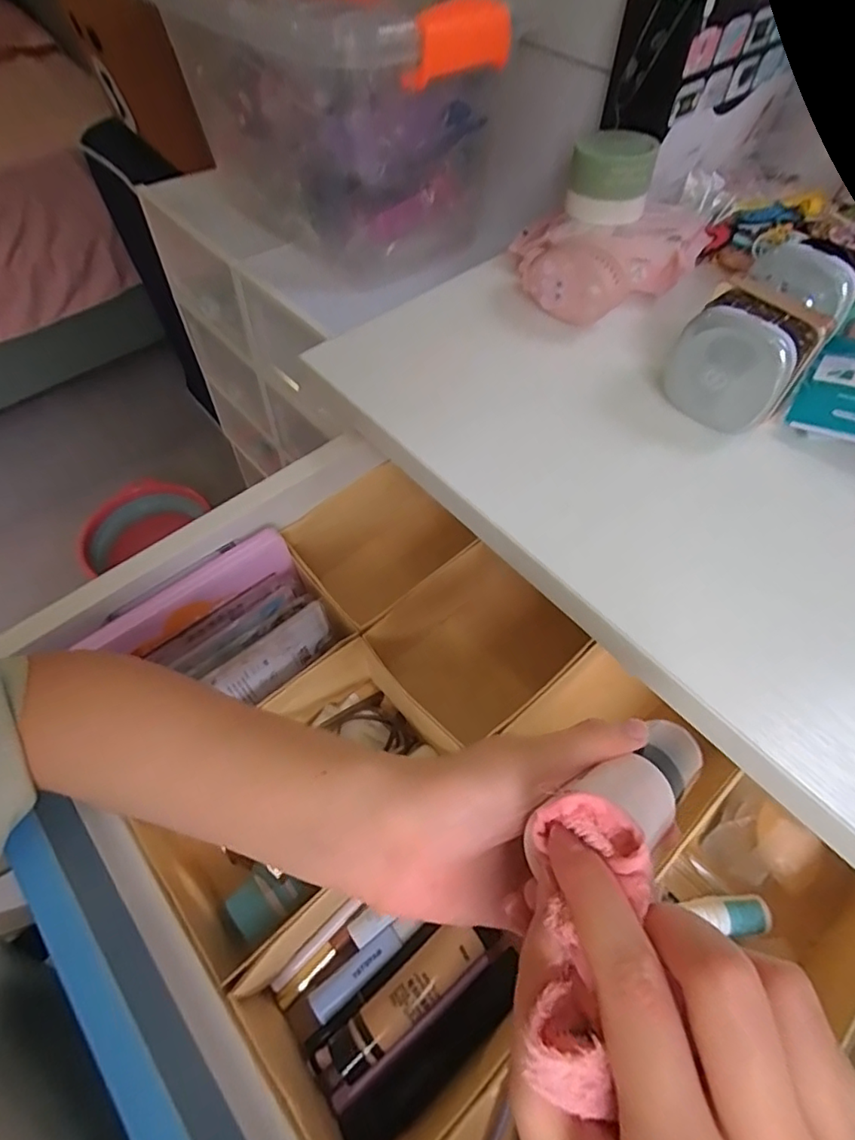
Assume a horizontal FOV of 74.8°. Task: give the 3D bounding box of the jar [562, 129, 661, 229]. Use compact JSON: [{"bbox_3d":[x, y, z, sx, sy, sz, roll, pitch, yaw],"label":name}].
[{"bbox_3d":[0.150,-0.324,0.460,0.063,0.048,0.058,0,57,-1],"label":"jar"}]

